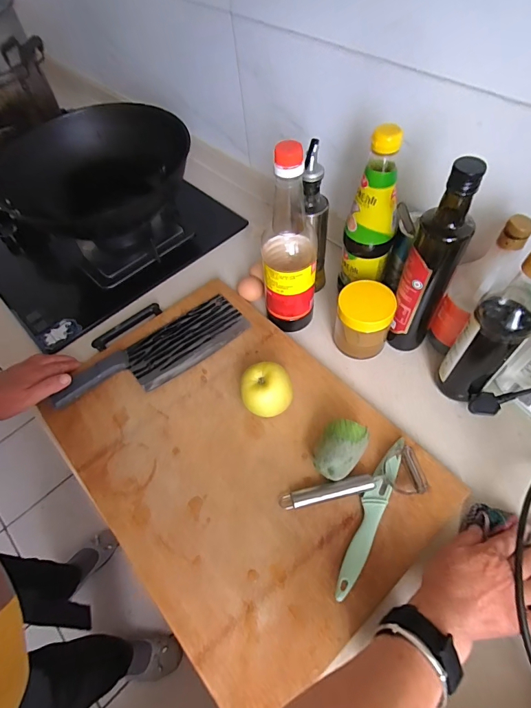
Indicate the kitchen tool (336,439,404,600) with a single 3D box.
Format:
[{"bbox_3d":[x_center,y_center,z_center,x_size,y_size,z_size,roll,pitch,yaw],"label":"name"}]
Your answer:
[{"bbox_3d":[0.122,0.180,0.447,0.026,0.014,0.192,23,60,19],"label":"kitchen tool"}]

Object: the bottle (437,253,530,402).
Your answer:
[{"bbox_3d":[0.272,-0.030,0.458,0.072,0.243,0.063,35,65,25],"label":"bottle"}]

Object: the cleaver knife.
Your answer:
[{"bbox_3d":[-0.165,0.004,0.590,0.288,0.015,0.094,-34,60,-17],"label":"cleaver knife"}]

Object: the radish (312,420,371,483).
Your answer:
[{"bbox_3d":[0.089,0.118,0.468,0.049,0.053,0.069,29,63,21],"label":"radish"}]

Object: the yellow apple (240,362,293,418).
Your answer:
[{"bbox_3d":[0.001,0.050,0.514,0.065,0.063,0.063,-9,55,-2],"label":"yellow apple"}]

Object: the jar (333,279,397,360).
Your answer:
[{"bbox_3d":[0.143,-0.048,0.571,0.076,0.094,0.071,-2,55,3],"label":"jar"}]

